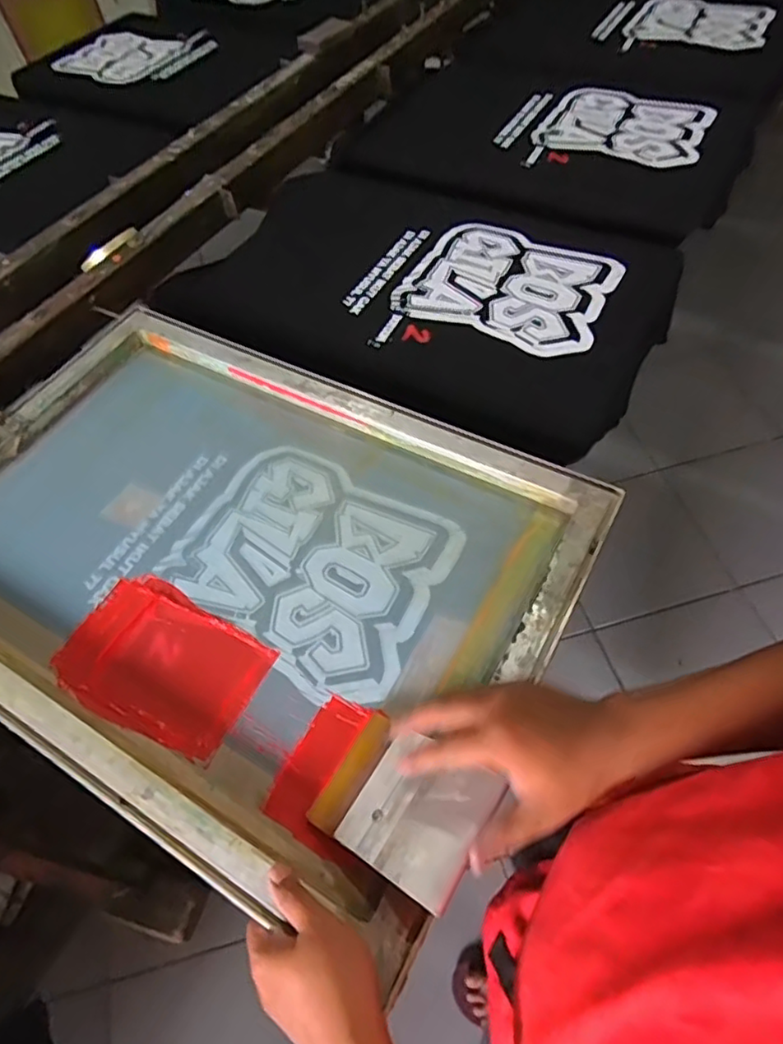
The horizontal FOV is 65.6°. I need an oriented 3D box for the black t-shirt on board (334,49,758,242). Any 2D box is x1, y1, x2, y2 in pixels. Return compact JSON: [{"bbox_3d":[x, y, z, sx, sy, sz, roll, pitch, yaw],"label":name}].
[{"bbox_3d":[0.273,-0.707,1.129,0.694,0.110,0.530,26,62,20],"label":"black t-shirt on board"}]

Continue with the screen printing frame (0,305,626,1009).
[{"bbox_3d":[-0.168,0.024,0.616,0.649,0.043,0.464,24,61,19],"label":"screen printing frame"}]

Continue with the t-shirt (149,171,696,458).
[{"bbox_3d":[0.038,-0.334,0.874,0.658,0.070,0.443,25,62,21],"label":"t-shirt"}]

